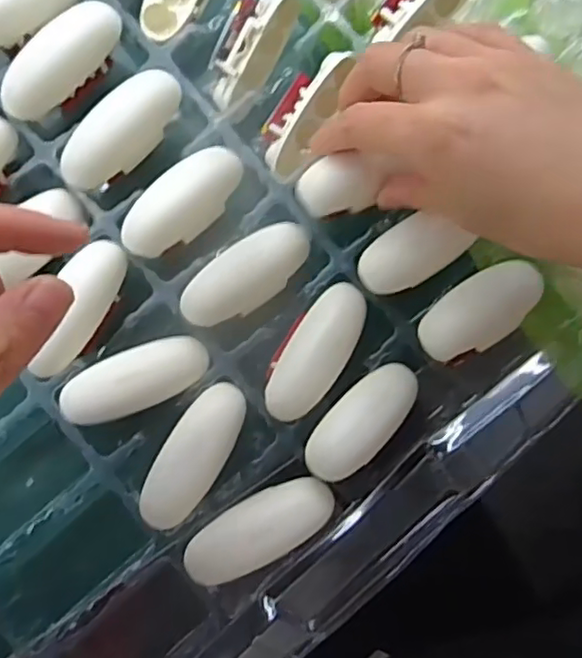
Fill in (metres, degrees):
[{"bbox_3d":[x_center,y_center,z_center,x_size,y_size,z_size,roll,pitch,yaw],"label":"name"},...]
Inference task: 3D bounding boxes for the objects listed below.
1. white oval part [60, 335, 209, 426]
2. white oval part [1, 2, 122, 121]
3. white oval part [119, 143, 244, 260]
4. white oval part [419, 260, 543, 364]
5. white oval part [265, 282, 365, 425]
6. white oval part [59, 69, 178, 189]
[{"bbox_3d":[-0.069,0.023,0.280,0.066,0.010,0.026,-21,83,-9],"label":"white oval part"},{"bbox_3d":[-0.107,-0.126,0.293,0.065,0.019,0.022,-43,87,-11],"label":"white oval part"},{"bbox_3d":[-0.050,-0.059,0.293,0.029,0.012,0.065,41,79,2],"label":"white oval part"},{"bbox_3d":[0.083,-0.008,0.275,0.060,0.010,0.030,-30,85,-10],"label":"white oval part"},{"bbox_3d":[0.011,0.010,0.288,0.029,0.009,0.066,35,79,1],"label":"white oval part"},{"bbox_3d":[-0.079,-0.093,0.294,0.028,0.015,0.066,41,79,2],"label":"white oval part"}]

